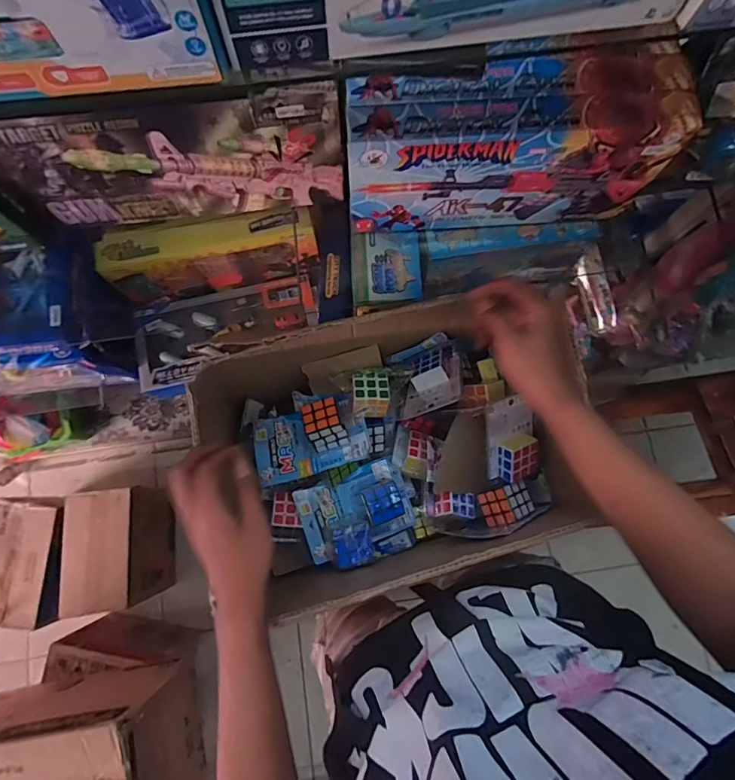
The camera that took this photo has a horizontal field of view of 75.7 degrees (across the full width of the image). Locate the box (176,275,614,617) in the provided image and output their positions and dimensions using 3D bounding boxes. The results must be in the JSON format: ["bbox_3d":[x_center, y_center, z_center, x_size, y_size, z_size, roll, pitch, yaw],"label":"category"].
[{"bbox_3d":[0.033,0.079,0.658,0.426,0.212,0.312,-17,79,-4],"label":"box"}]

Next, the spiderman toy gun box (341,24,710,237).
[{"bbox_3d":[0.177,-0.321,0.631,0.392,0.178,0.104,-4,78,-1],"label":"spiderman toy gun box"}]

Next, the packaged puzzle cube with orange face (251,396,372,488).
[{"bbox_3d":[-0.093,0.058,0.690,0.175,0.058,0.127,-19,56,3],"label":"packaged puzzle cube with orange face"}]

